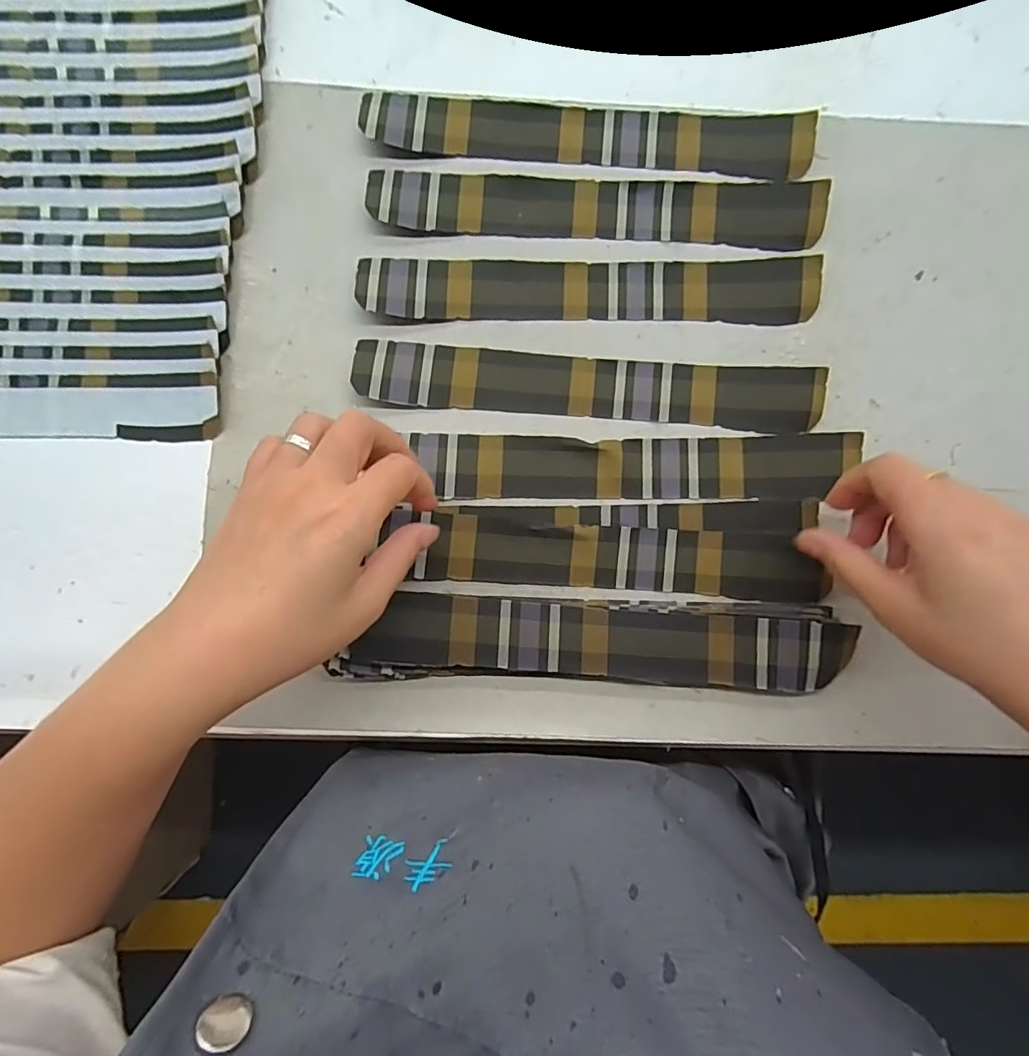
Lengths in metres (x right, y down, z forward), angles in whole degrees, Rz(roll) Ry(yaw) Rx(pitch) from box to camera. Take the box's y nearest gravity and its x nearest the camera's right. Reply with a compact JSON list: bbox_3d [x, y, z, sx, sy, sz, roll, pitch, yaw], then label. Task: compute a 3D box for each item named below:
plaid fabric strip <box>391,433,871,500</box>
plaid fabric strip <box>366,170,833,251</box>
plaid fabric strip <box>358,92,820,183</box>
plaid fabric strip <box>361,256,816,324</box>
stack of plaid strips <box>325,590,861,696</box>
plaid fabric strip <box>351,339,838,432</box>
[{"bbox_3d":[0.068,-0.034,0.288,0.235,0.011,0.036,0,87,-2],"label":"plaid fabric strip"},{"bbox_3d":[0.049,-0.184,0.297,0.257,0.007,0.036,2,87,-2],"label":"plaid fabric strip"},{"bbox_3d":[0.044,-0.228,0.301,0.256,0.008,0.040,3,87,-2],"label":"plaid fabric strip"},{"bbox_3d":[0.044,-0.137,0.296,0.258,0.008,0.036,0,87,-2],"label":"plaid fabric strip"},{"bbox_3d":[0.042,0.061,0.274,0.258,0.016,0.043,2,87,-2],"label":"stack of plaid strips"},{"bbox_3d":[0.042,-0.080,0.292,0.258,0.009,0.036,3,87,-2],"label":"plaid fabric strip"}]

